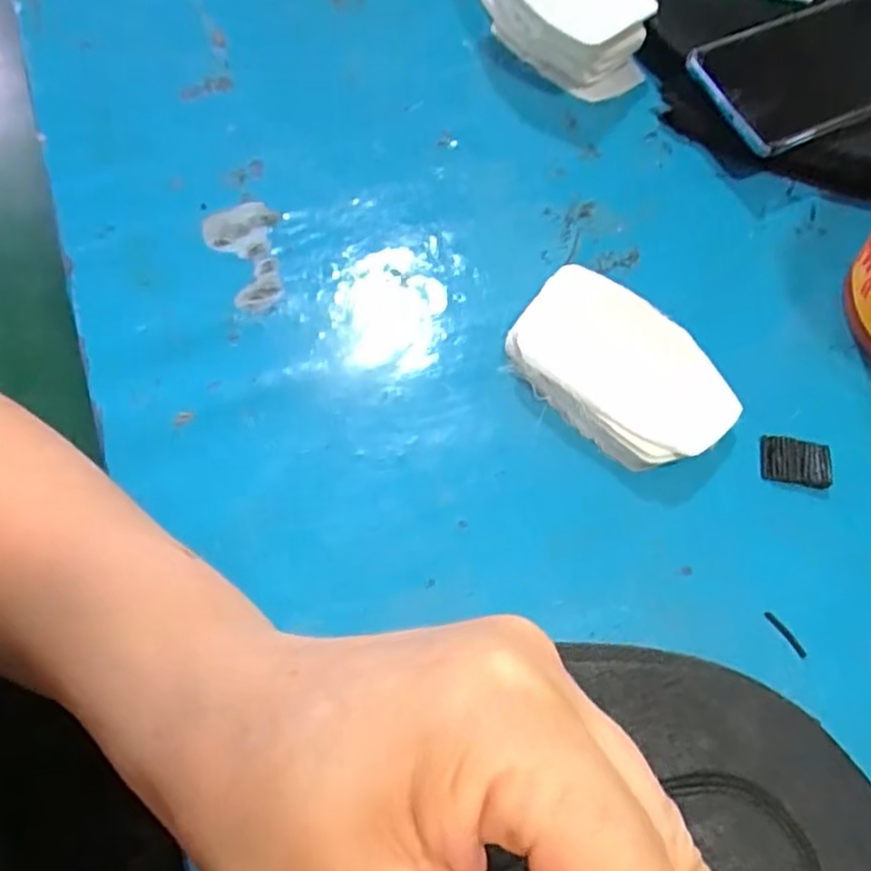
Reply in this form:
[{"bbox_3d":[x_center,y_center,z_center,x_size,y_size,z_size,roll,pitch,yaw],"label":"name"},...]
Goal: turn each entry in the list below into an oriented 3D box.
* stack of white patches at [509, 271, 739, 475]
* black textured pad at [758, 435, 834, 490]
[{"bbox_3d":[0.079,-0.027,0.303,0.094,0.025,0.056,40,71,15],"label":"stack of white patches"},{"bbox_3d":[0.153,0.011,0.300,0.029,0.005,0.020,7,66,2],"label":"black textured pad"}]

